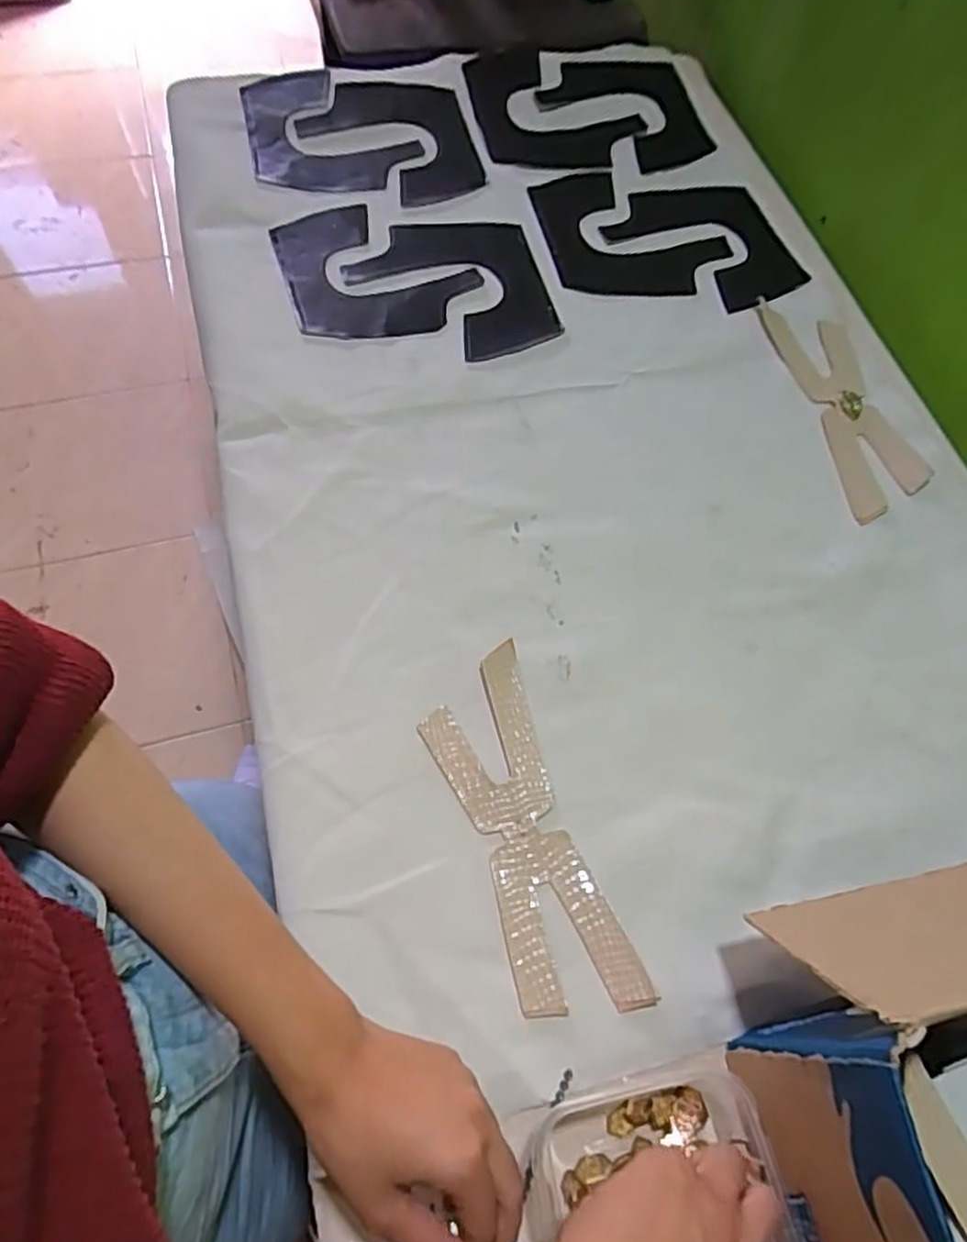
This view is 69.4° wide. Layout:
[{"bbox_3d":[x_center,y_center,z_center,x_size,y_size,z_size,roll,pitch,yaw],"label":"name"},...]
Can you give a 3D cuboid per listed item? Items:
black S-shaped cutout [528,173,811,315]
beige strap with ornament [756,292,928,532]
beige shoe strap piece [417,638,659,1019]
[{"bbox_3d":[0.181,-0.383,0.705,0.263,0.011,0.166,9,68,6],"label":"black S-shaped cutout"},{"bbox_3d":[0.318,-0.193,0.620,0.070,0.012,0.234,-9,66,-6],"label":"beige strap with ornament"},{"bbox_3d":[0.024,0.134,0.453,0.075,0.009,0.230,-18,67,-8],"label":"beige shoe strap piece"}]

